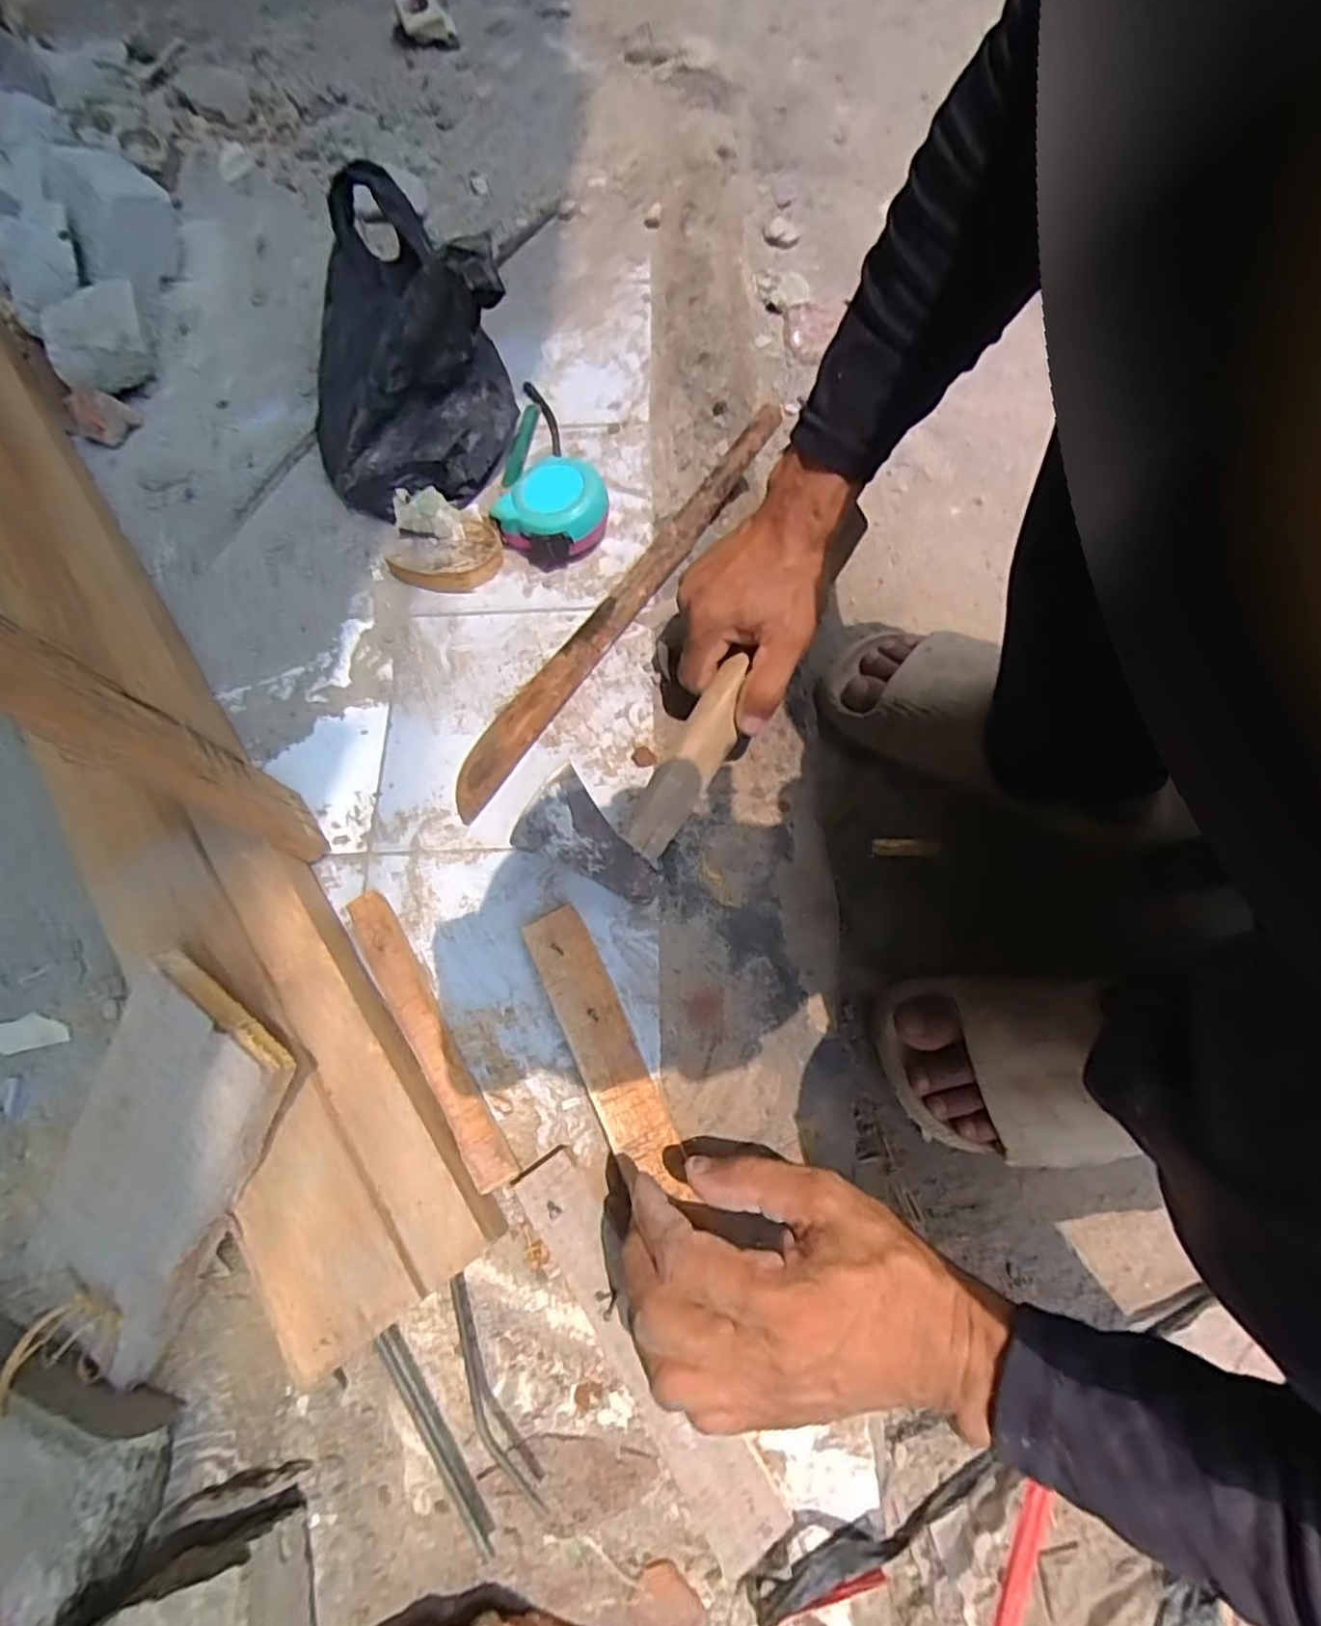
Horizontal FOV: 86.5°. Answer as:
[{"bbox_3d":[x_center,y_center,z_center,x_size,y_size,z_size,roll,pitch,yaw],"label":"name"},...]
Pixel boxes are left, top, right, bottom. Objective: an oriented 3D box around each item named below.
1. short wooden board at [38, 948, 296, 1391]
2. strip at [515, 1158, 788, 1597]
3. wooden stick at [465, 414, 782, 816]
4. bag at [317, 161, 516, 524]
[{"bbox_3d":[-0.262,0.180,0.360,0.099,0.013,0.194,31,98,16],"label":"short wooden board"},{"bbox_3d":[-0.010,0.271,0.364,0.035,0.022,0.196,-34,71,-11],"label":"strip"},{"bbox_3d":[-0.026,-0.176,0.548,0.036,0.021,0.427,31,72,13],"label":"wooden stick"},{"bbox_3d":[-0.224,-0.387,0.582,0.176,0.134,0.241,-24,69,-7],"label":"bag"}]

